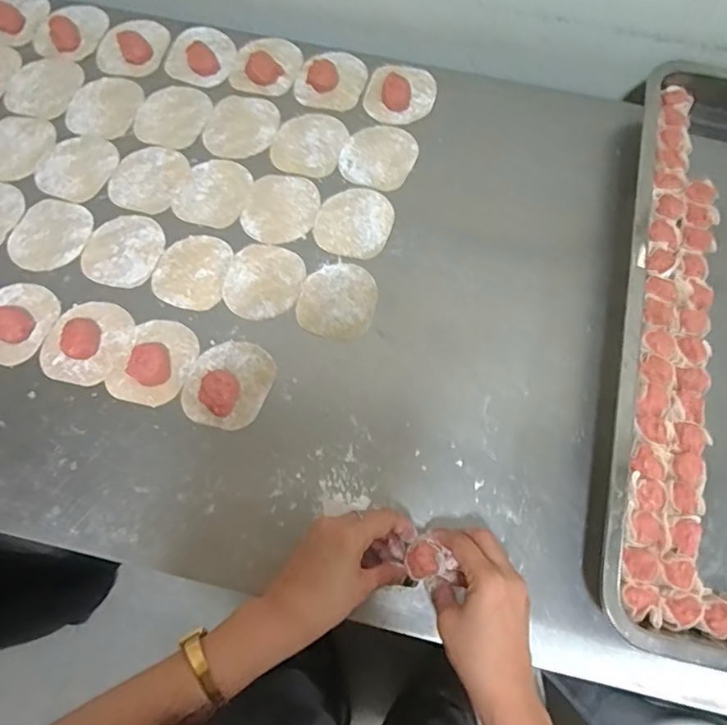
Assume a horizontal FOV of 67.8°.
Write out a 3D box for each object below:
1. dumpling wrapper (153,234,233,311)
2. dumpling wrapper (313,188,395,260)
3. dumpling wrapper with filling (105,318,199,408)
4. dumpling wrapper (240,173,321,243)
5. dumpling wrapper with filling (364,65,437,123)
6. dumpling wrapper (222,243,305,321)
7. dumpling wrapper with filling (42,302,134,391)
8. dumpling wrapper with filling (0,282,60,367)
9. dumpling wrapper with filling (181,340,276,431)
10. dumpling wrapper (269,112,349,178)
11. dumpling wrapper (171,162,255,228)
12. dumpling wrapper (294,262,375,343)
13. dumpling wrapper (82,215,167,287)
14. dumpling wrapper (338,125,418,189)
[{"bbox_3d":[-0.176,-0.096,0.558,0.074,0.005,0.082,13,73,3],"label":"dumpling wrapper"},{"bbox_3d":[-0.009,-0.150,0.576,0.077,0.004,0.084,0,73,-1],"label":"dumpling wrapper"},{"bbox_3d":[-0.202,-0.003,0.518,0.071,0.019,0.087,20,74,5],"label":"dumpling wrapper with filling"},{"bbox_3d":[-0.089,-0.167,0.584,0.075,0.004,0.084,15,73,4],"label":"dumpling wrapper"},{"bbox_3d":[0.044,-0.315,0.628,0.076,0.012,0.080,0,73,-1],"label":"dumpling wrapper with filling"},{"bbox_3d":[-0.100,-0.084,0.553,0.074,0.005,0.084,9,70,1],"label":"dumpling wrapper"},{"bbox_3d":[-0.270,-0.022,0.528,0.078,0.015,0.088,18,73,4],"label":"dumpling wrapper with filling"},{"bbox_3d":[-0.350,-0.042,0.535,0.078,0.014,0.087,22,74,6],"label":"dumpling wrapper with filling"},{"bbox_3d":[-0.128,0.017,0.509,0.077,0.025,0.087,22,74,6],"label":"dumpling wrapper with filling"},{"bbox_3d":[-0.061,-0.249,0.611,0.076,0.004,0.086,19,74,5],"label":"dumpling wrapper"},{"bbox_3d":[-0.162,-0.185,0.590,0.073,0.004,0.080,21,74,5],"label":"dumpling wrapper"},{"bbox_3d":[-0.026,-0.063,0.546,0.074,0.004,0.082,13,70,1],"label":"dumpling wrapper"},{"bbox_3d":[-0.252,-0.118,0.567,0.078,0.004,0.081,10,73,2],"label":"dumpling wrapper"},{"bbox_3d":[0.018,-0.232,0.605,0.078,0.004,0.085,0,73,-1],"label":"dumpling wrapper"}]

